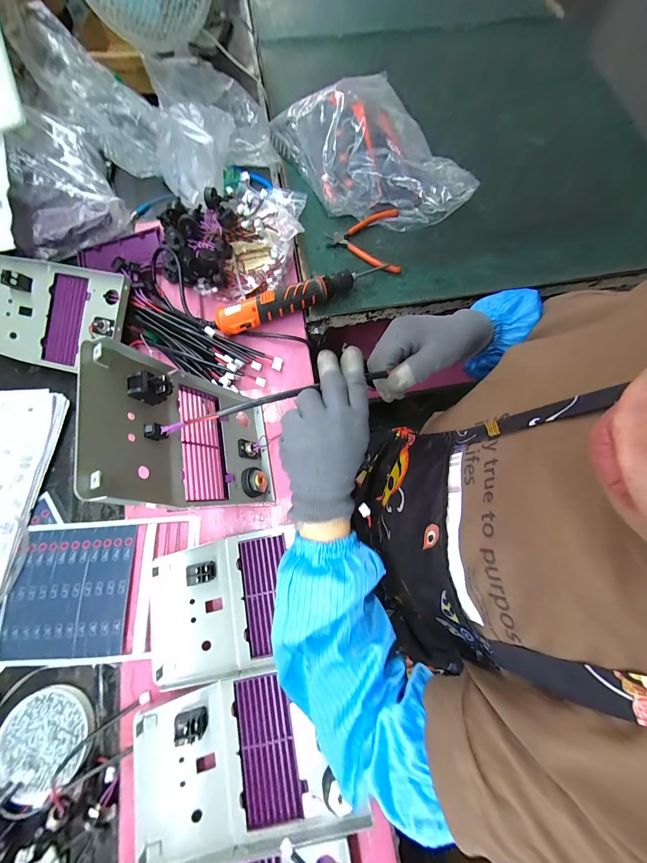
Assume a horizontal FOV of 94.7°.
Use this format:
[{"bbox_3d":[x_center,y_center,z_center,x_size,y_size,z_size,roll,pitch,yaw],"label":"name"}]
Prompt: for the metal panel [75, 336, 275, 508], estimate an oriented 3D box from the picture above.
[{"bbox_3d":[-0.138,0.003,0.328,0.038,0.229,0.153,-18,73,17],"label":"metal panel"}]

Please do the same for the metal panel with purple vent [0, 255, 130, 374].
[{"bbox_3d":[-0.404,-0.173,0.444,0.230,0.028,0.149,12,96,5],"label":"metal panel with purple vent"}]

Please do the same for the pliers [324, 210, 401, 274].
[{"bbox_3d":[0.071,-0.343,0.530,0.128,0.014,0.130,1,75,-1],"label":"pliers"}]

